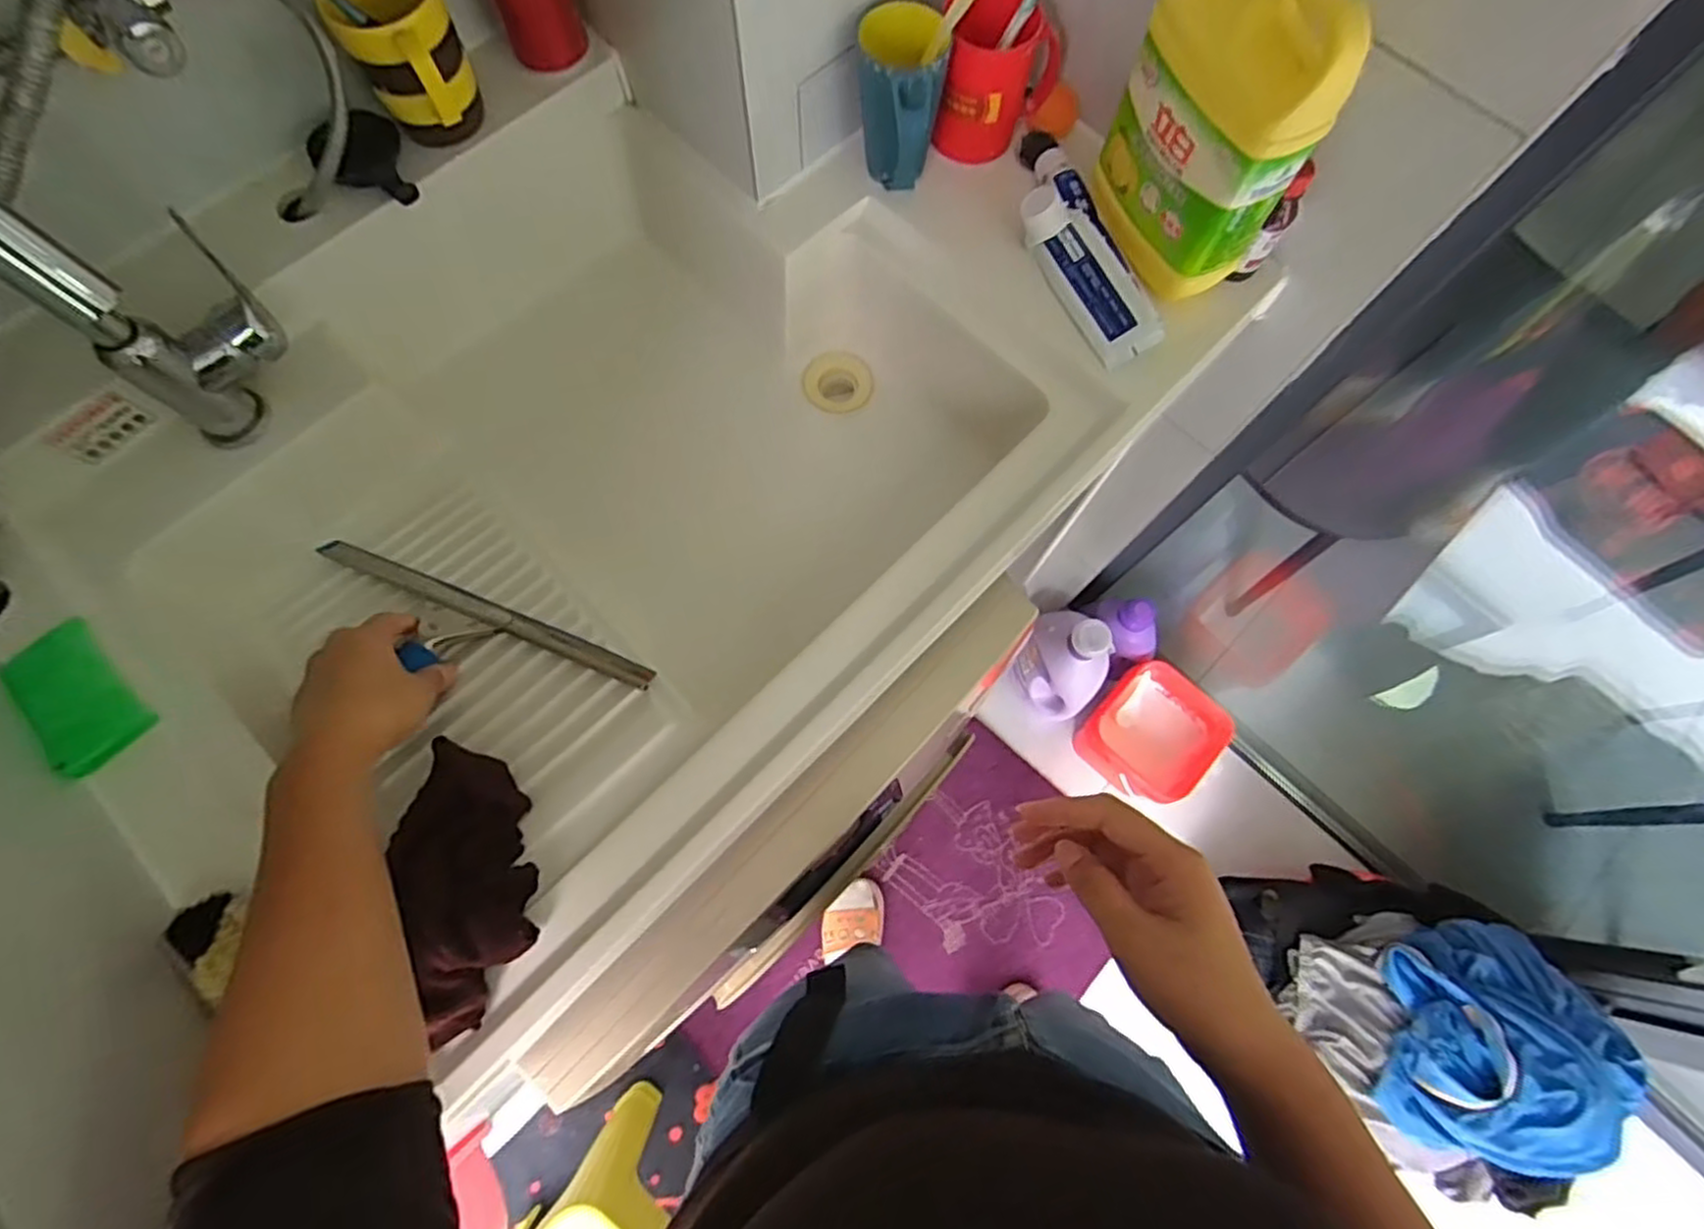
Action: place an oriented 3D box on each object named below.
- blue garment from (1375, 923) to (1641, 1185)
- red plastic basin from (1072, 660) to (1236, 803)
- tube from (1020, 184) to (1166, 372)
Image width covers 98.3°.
[{"bbox_3d":[0.963,0.624,1.073,0.282,0.133,0.316,12,73,2],"label":"blue garment"},{"bbox_3d":[0.575,0.238,1.406,0.234,0.099,0.242,42,77,10],"label":"red plastic basin"},{"bbox_3d":[0.199,-0.283,0.609,0.056,0.041,0.155,-26,76,-9],"label":"tube"}]

